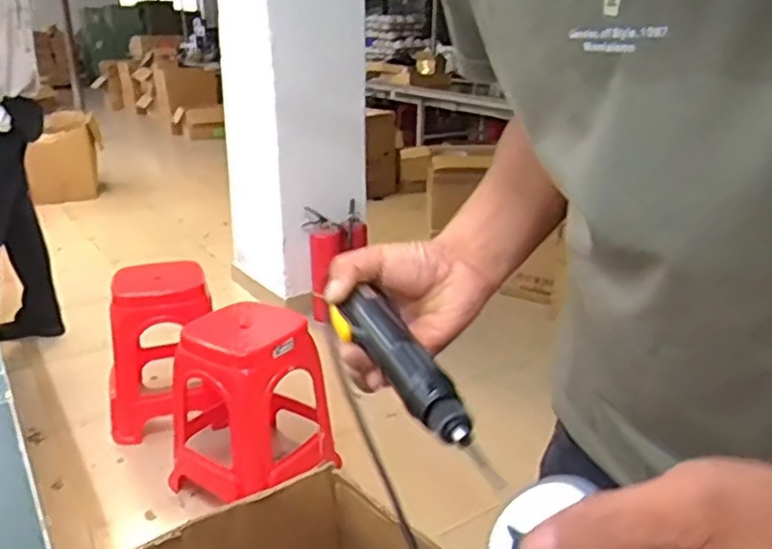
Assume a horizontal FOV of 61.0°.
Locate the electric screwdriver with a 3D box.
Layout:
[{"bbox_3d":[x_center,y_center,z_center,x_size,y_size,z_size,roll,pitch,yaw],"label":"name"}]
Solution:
[{"bbox_3d":[0.014,0.060,0.409,0.034,0.035,0.190,-10,23,-23],"label":"electric screwdriver"}]

